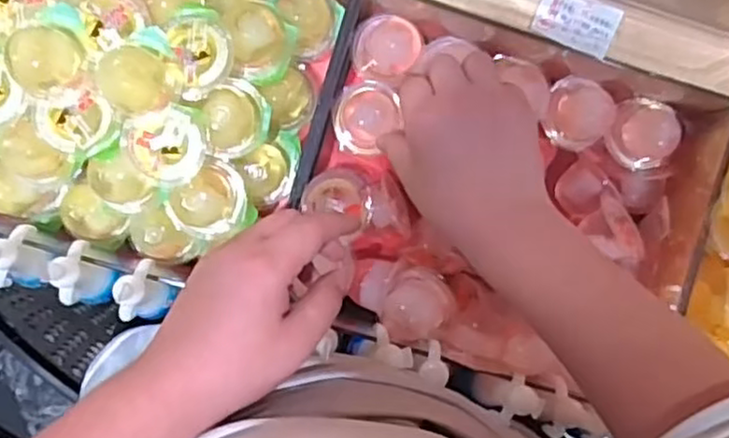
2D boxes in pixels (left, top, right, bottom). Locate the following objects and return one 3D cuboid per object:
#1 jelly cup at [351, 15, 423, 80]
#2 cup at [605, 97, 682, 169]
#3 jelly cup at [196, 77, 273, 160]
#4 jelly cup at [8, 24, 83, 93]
[{"bbox_3d":[0.015,-0.132,0.537,0.048,0.037,0.045,0,93,-4],"label":"jelly cup"},{"bbox_3d":[0.227,-0.069,0.568,0.049,0.041,0.055,-7,93,-3],"label":"cup"},{"bbox_3d":[-0.089,-0.070,0.485,0.043,0.042,0.050,-14,94,-3],"label":"jelly cup"},{"bbox_3d":[-0.199,-0.101,0.440,0.032,0.037,0.036,-15,94,-3],"label":"jelly cup"}]

